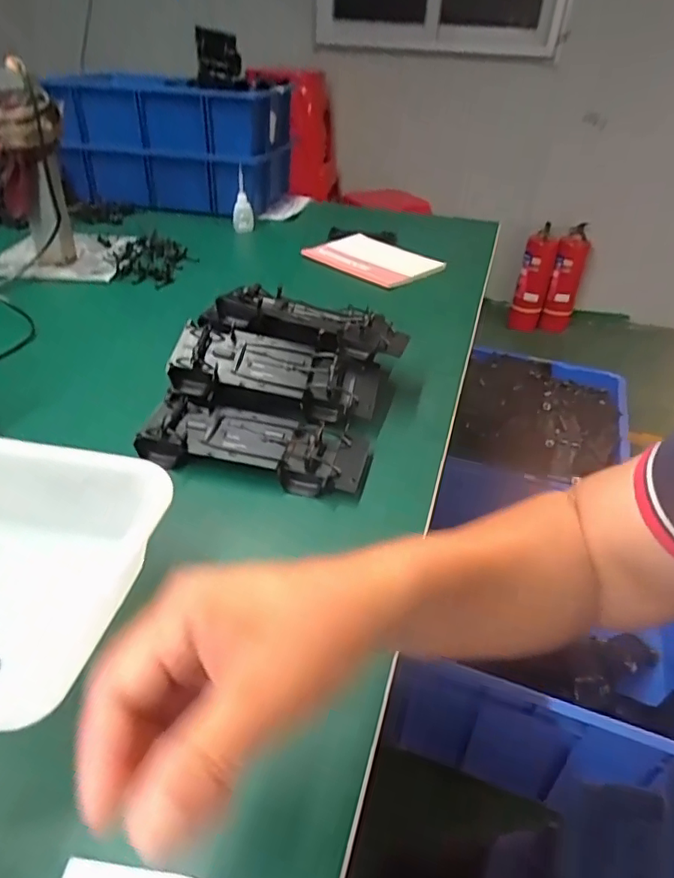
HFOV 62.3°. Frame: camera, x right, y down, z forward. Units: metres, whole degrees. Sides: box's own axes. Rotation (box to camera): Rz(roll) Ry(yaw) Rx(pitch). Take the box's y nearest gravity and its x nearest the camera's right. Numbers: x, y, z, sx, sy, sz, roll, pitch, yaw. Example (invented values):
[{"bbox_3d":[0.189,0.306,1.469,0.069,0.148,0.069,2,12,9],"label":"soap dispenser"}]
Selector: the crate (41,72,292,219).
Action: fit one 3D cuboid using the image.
[{"bbox_3d":[-0.317,-0.589,1.111,0.402,0.211,0.197,7,36,5],"label":"crate"}]

